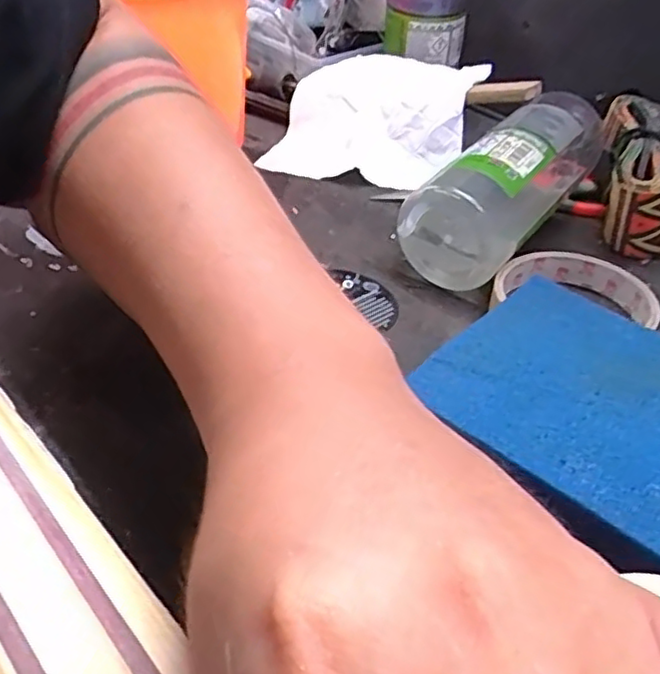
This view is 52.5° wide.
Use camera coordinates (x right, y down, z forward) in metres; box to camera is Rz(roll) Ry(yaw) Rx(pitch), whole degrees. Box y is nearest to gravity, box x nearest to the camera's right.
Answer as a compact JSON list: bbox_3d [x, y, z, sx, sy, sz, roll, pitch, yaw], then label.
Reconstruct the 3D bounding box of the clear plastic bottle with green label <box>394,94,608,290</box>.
[{"bbox_3d":[0.115,-0.100,0.414,0.066,0.066,0.168,28,46,28],"label":"clear plastic bottle with green label"}]

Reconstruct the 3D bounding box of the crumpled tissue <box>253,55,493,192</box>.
[{"bbox_3d":[0.029,-0.168,0.514,0.170,0.028,0.109,22,86,38],"label":"crumpled tissue"}]

